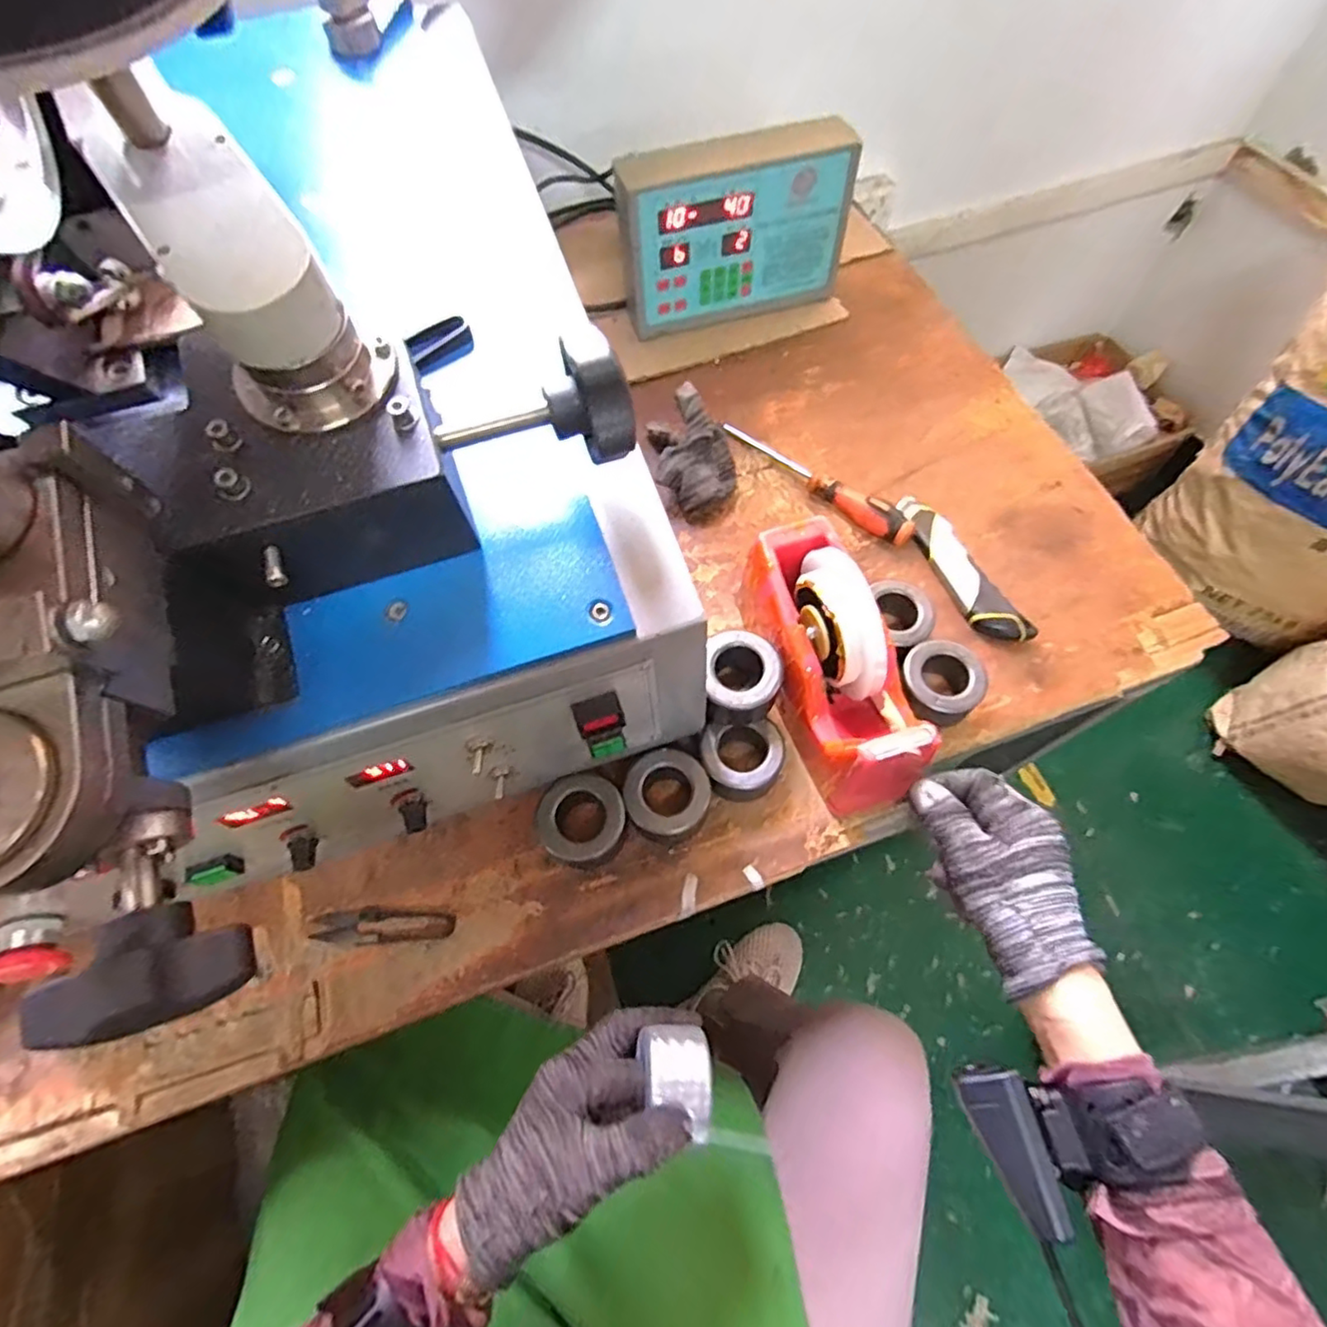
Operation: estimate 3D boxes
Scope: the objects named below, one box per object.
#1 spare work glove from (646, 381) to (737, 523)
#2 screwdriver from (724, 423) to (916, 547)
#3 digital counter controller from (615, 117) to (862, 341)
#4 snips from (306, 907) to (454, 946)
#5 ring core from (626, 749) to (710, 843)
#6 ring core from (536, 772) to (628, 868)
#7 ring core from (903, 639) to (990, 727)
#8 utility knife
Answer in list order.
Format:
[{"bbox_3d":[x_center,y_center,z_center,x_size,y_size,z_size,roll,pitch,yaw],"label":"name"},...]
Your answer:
[{"bbox_3d":[0.030,-0.197,0.593,0.073,0.068,0.102,-6,64,-1],"label":"spare work glove"},{"bbox_3d":[0.140,-0.178,0.602,0.025,0.028,0.216,-41,70,-17],"label":"screwdriver"},{"bbox_3d":[0.069,-0.438,0.646,0.230,0.158,0.066,-17,65,-7],"label":"digital counter controller"},{"bbox_3d":[-0.195,0.183,0.446,0.098,0.006,0.024,-5,64,-1],"label":"snips"},{"bbox_3d":[0.003,0.097,0.466,0.059,0.036,0.057,-1,64,1],"label":"ring core"},{"bbox_3d":[-0.058,0.113,0.458,0.057,0.037,0.059,-1,64,1],"label":"ring core"},{"bbox_3d":[0.213,0.016,0.494,0.062,0.033,0.060,-1,64,1],"label":"ring core"},{"bbox_3d":[0.256,-0.085,0.558,0.040,0.017,0.163,-24,66,-10],"label":"utility knife"}]

